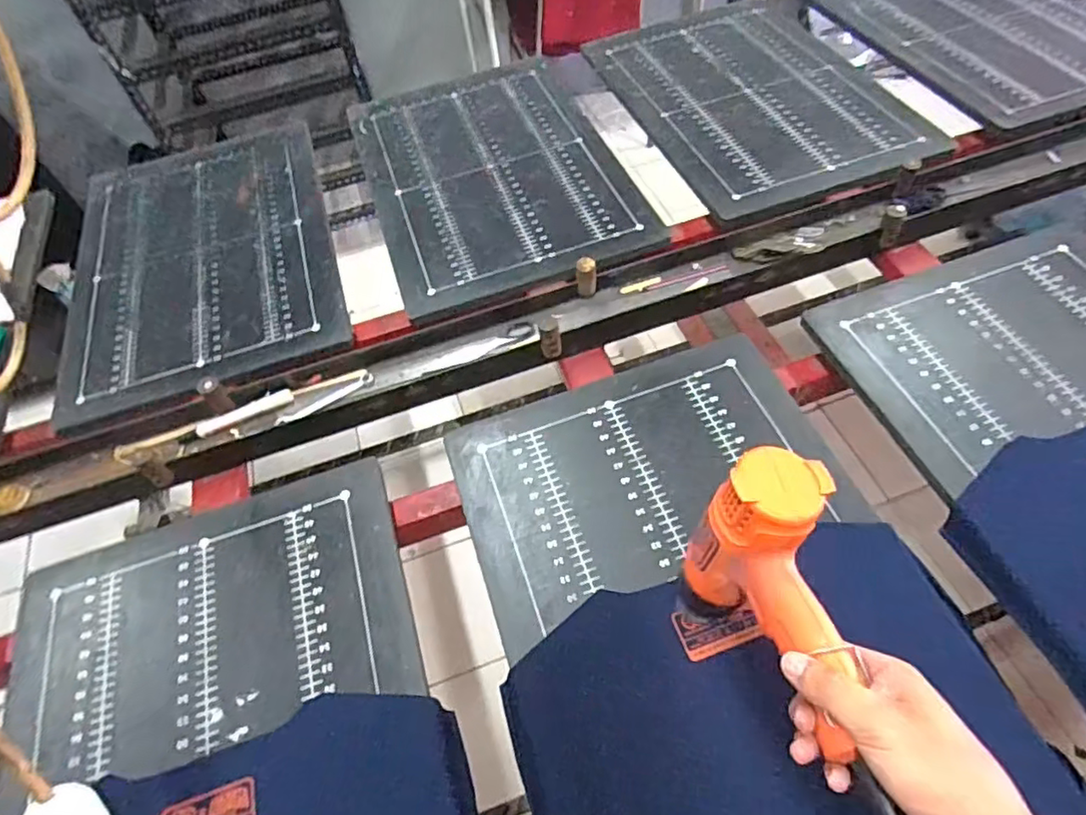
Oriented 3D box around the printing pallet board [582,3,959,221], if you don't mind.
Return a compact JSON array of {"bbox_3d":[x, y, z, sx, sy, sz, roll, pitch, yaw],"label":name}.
[{"bbox_3d":[0.366,-0.568,1.095,0.425,0.013,0.609,-18,55,-8],"label":"printing pallet board"}]

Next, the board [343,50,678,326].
[{"bbox_3d":[-0.092,-0.417,1.045,0.395,0.014,0.614,-18,54,-7],"label":"board"}]

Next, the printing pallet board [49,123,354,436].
[{"bbox_3d":[-0.547,-0.248,0.985,0.407,0.027,0.589,-18,54,-7],"label":"printing pallet board"}]

